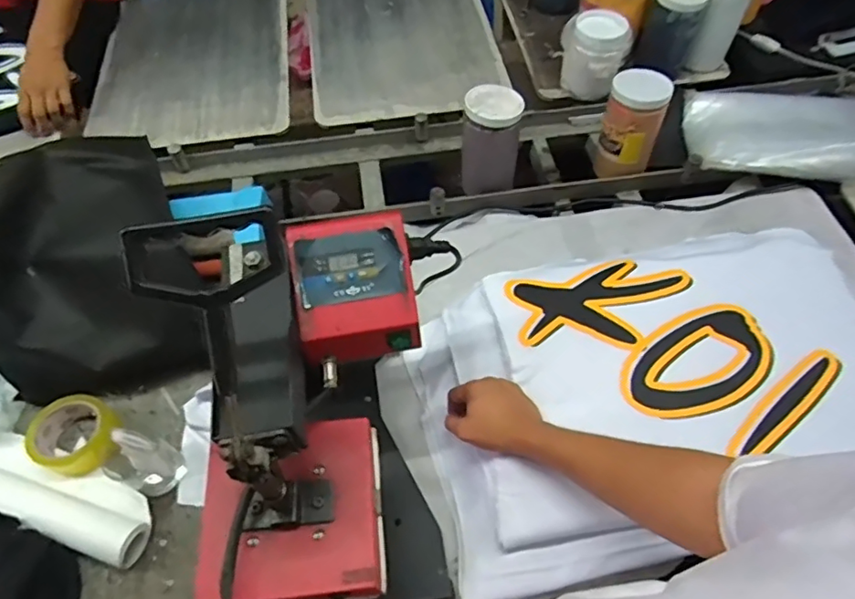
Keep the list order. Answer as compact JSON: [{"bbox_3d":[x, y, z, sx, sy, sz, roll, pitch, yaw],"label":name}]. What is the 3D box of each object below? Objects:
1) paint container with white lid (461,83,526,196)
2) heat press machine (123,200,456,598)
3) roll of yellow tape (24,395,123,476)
[{"bbox_3d":[0.106,-0.267,0.963,0.094,0.166,0.081,-6,58,-3],"label":"paint container with white lid"},{"bbox_3d":[-0.113,0.109,0.555,0.232,0.420,0.325,-9,58,-4],"label":"heat press machine"},{"bbox_3d":[-0.471,0.184,0.763,0.107,0.055,0.098,-1,58,1],"label":"roll of yellow tape"}]

